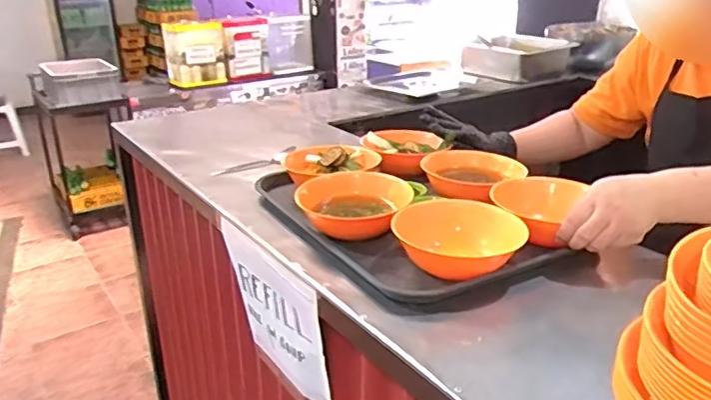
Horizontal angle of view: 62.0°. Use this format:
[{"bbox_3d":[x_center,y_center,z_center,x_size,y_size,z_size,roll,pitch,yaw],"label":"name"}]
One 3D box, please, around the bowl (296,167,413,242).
[{"bbox_3d":[-0.010,0.016,0.812,0.153,0.074,0.126,3,22,13],"label":"bowl"}]

